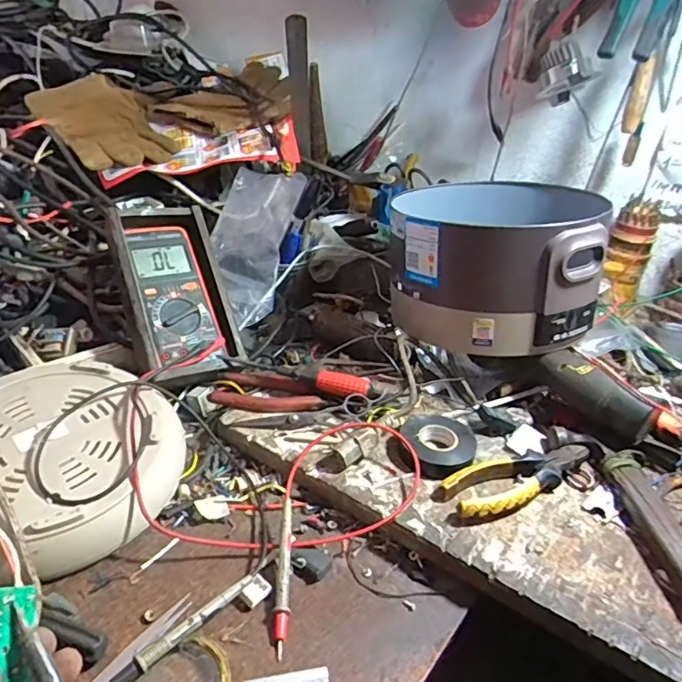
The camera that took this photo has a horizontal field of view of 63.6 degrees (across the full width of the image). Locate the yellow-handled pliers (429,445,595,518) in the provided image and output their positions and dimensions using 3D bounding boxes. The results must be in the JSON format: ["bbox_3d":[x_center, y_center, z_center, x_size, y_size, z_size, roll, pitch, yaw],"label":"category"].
[{"bbox_3d":[0.163,0.121,0.500,0.161,0.020,0.053,-15,37,-28],"label":"yellow-handled pliers"}]

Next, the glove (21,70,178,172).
[{"bbox_3d":[-0.341,-0.321,0.799,0.143,0.023,0.236,-32,63,-29],"label":"glove"}]

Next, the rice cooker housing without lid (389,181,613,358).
[{"bbox_3d":[0.184,-0.099,0.636,0.225,0.159,0.235,19,35,22],"label":"rice cooker housing without lid"}]

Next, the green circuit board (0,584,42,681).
[{"bbox_3d":[-0.138,0.129,0.232,0.019,0.007,0.047,20,55,-46],"label":"green circuit board"}]

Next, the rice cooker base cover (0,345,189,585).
[{"bbox_3d":[-0.242,0.096,0.481,0.210,0.052,0.201,26,38,31],"label":"rice cooker base cover"}]

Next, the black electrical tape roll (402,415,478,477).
[{"bbox_3d":[0.098,0.098,0.525,0.064,0.024,0.058,-6,33,-17],"label":"black electrical tape roll"}]

